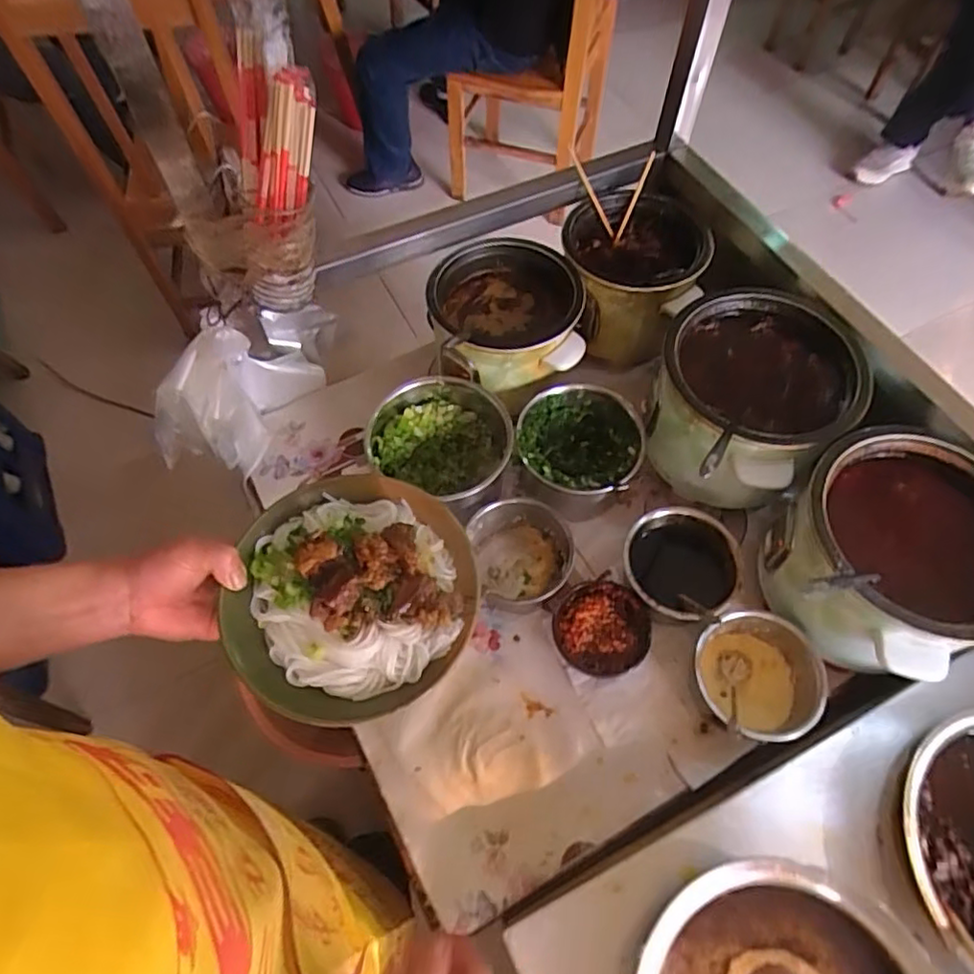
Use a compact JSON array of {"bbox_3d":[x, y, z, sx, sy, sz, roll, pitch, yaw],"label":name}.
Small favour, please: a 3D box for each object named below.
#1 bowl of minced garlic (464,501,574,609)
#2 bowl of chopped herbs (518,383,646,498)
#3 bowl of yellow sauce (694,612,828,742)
[{"bbox_3d":[0.044,0.084,0.787,0.112,0.077,0.115,0,61,0],"label":"bowl of minced garlic"},{"bbox_3d":[0.117,-0.048,0.830,0.151,0.099,0.164,0,61,0],"label":"bowl of chopped herbs"},{"bbox_3d":[0.301,0.212,0.705,0.120,0.071,0.128,0,61,0],"label":"bowl of yellow sauce"}]

